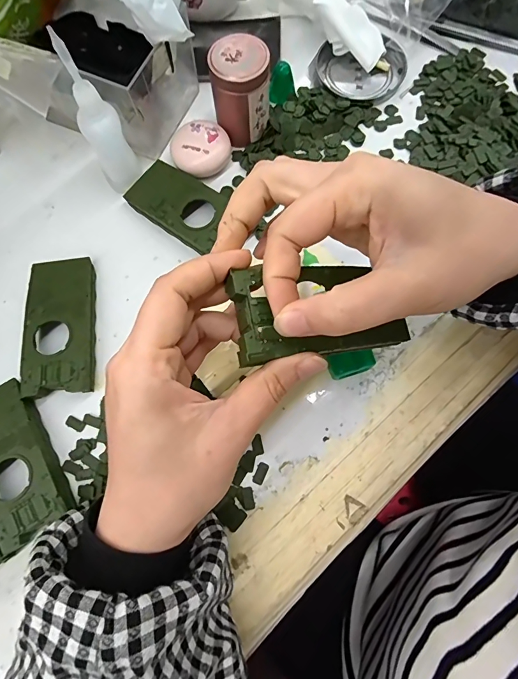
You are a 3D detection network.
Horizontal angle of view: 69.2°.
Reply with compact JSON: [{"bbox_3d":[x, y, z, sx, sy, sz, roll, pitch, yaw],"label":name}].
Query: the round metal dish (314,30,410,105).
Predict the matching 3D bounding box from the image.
[{"bbox_3d":[0.095,-0.248,0.344,0.072,0.017,0.075,-1,75,2],"label":"round metal dish"}]

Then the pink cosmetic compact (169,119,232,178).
[{"bbox_3d":[-0.048,-0.157,0.309,0.048,0.018,0.043,-16,75,-2],"label":"pink cosmetic compact"}]

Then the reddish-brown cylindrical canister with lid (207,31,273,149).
[{"bbox_3d":[-0.014,-0.196,0.296,0.045,0.058,0.043,-1,75,2],"label":"reddish-brown cylindrical canister with lid"}]

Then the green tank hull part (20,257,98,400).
[{"bbox_3d":[-0.144,-0.011,0.276,0.050,0.018,0.103,-7,75,0],"label":"green tank hull part"}]

